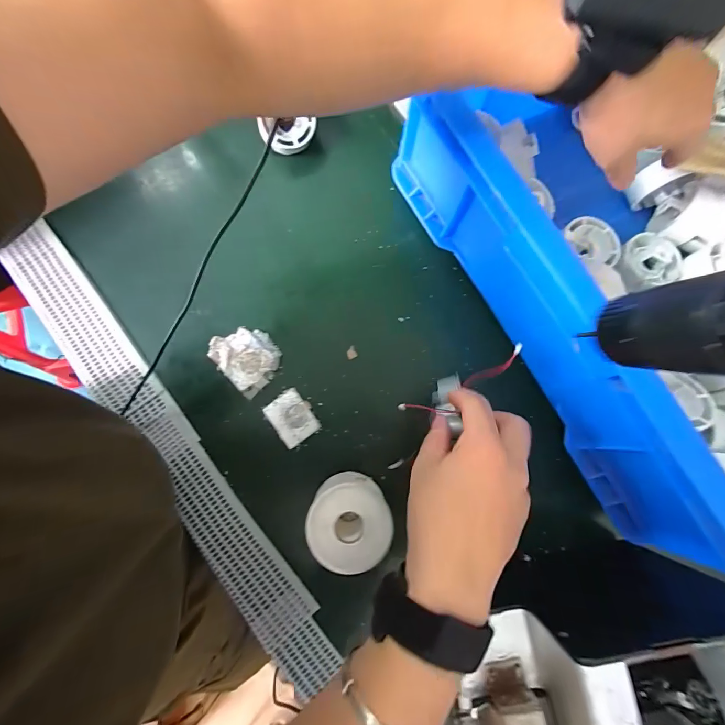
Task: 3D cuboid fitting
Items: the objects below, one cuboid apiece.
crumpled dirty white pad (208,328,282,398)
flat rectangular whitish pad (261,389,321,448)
[{"bbox_3d":[-0.112,-0.006,0.355,0.065,0.006,0.053,44,80,5],"label":"crumpled dirty white pad"},{"bbox_3d":[-0.066,0.052,0.345,0.037,0.004,0.047,-35,83,-9],"label":"flat rectangular whitish pad"}]

